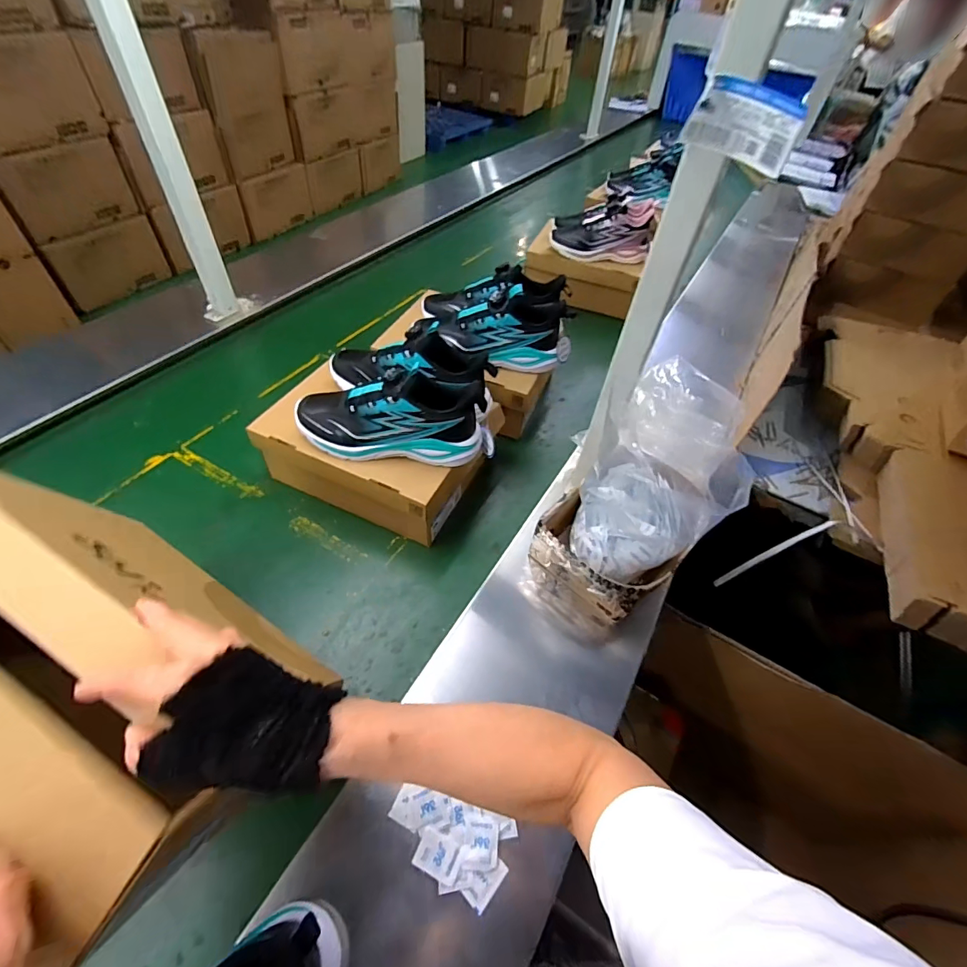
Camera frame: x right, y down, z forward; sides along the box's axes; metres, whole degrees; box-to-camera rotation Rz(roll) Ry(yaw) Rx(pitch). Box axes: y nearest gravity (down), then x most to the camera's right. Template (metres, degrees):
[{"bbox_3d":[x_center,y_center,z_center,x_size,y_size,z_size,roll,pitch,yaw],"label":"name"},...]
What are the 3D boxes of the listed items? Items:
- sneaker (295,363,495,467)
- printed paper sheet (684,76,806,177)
[{"bbox_3d":[-0.129,-0.104,0.651,0.287,0.117,0.096,2,51,-2],"label":"sneaker"},{"bbox_3d":[0.224,-0.309,0.392,0.014,0.051,0.093,-32,60,-26],"label":"printed paper sheet"}]

